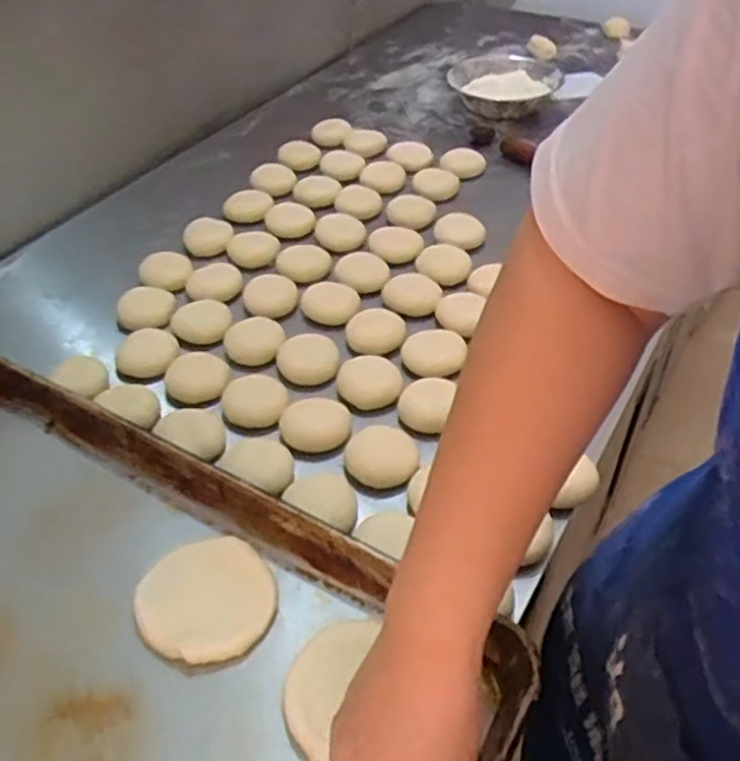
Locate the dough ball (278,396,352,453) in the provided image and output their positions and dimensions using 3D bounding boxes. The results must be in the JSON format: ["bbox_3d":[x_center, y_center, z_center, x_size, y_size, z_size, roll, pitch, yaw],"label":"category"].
[{"bbox_3d":[-0.053,0.041,0.683,0.064,0.016,0.060,-1,44,1],"label":"dough ball"}]

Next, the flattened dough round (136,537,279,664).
[{"bbox_3d":[-0.118,0.161,0.517,0.089,0.024,0.092,-1,44,1],"label":"flattened dough round"}]

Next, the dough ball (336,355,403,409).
[{"bbox_3d":[-0.001,0.001,0.719,0.063,0.022,0.053,-8,44,-6],"label":"dough ball"}]

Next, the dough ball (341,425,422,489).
[{"bbox_3d":[0.010,0.070,0.643,0.066,0.024,0.052,0,44,3],"label":"dough ball"}]

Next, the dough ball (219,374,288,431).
[{"bbox_3d":[-0.116,0.018,0.709,0.063,0.028,0.055,-12,45,-10],"label":"dough ball"}]

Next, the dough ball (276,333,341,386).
[{"bbox_3d":[-0.067,-0.024,0.765,0.065,0.017,0.064,-1,44,1],"label":"dough ball"}]

